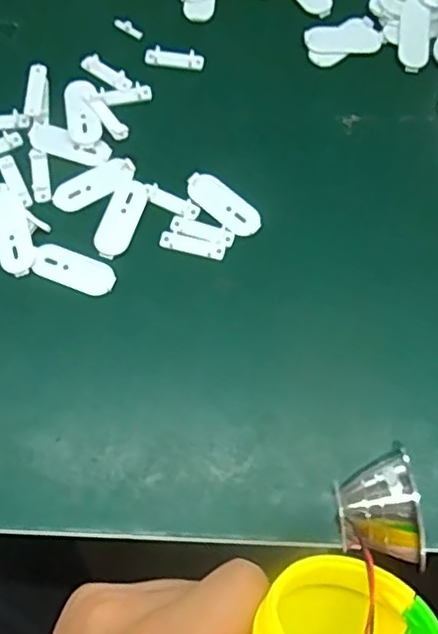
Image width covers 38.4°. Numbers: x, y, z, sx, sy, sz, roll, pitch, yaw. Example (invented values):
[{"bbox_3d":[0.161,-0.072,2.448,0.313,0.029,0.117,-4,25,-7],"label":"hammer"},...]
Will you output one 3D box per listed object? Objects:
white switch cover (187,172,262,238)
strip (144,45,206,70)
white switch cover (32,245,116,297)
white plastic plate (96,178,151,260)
[{"bbox_3d":[0.003,-0.066,0.365,0.050,0.004,0.022,42,75,14],"label":"white switch cover"},{"bbox_3d":[-0.028,-0.164,0.399,0.037,0.004,0.012,3,70,1],"label":"strip"},{"bbox_3d":[-0.081,-0.026,0.350,0.045,0.004,0.021,21,71,7],"label":"white switch cover"},{"bbox_3d":[-0.056,-0.057,0.361,0.020,0.004,0.050,18,71,6],"label":"white plastic plate"}]

